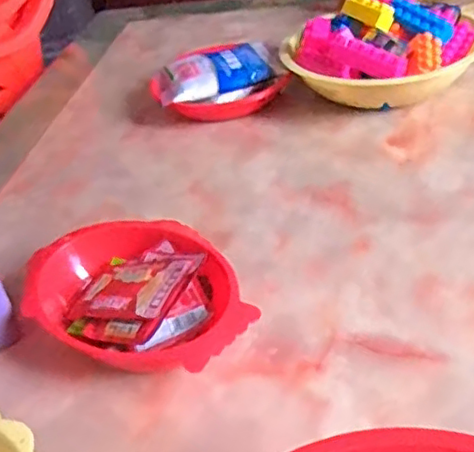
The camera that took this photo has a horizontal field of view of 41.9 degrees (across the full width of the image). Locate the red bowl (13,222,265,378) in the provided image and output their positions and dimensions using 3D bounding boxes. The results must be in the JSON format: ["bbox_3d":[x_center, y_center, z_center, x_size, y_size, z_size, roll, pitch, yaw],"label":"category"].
[{"bbox_3d":[-0.079,0.058,0.525,0.217,0.052,0.141,14,44,30],"label":"red bowl"}]

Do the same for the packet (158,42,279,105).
[{"bbox_3d":[-0.030,-0.204,0.829,0.150,0.030,0.112,-14,37,-3],"label":"packet"}]

